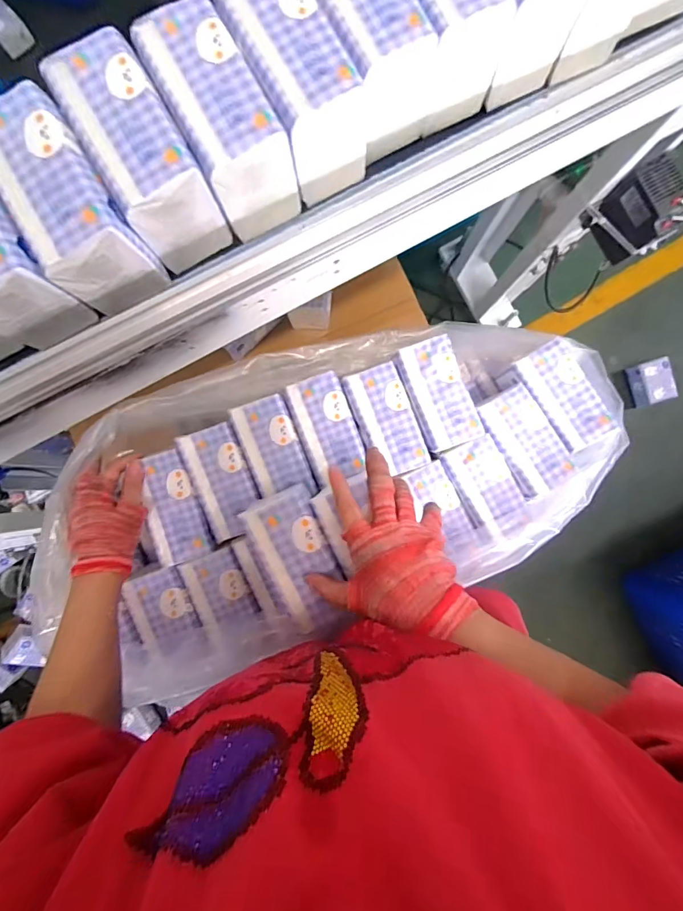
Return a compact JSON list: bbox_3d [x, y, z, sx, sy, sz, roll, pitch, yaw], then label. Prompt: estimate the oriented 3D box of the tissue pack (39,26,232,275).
[{"bbox_3d":[-0.147,-0.219,0.316,0.063,0.081,0.129,-31,89,-3],"label":"tissue pack"}]

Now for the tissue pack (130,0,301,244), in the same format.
[{"bbox_3d":[-0.090,-0.249,0.321,0.063,0.086,0.125,-30,89,-3],"label":"tissue pack"}]

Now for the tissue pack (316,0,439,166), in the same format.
[{"bbox_3d":[0.016,-0.315,0.321,0.065,0.079,0.130,-30,89,-3],"label":"tissue pack"}]

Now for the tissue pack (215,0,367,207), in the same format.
[{"bbox_3d":[-0.036,-0.284,0.322,0.062,0.085,0.119,-29,89,-3],"label":"tissue pack"}]

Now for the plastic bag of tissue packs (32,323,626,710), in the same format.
[{"bbox_3d":[0.008,0.019,0.484,0.582,0.098,0.294,-20,88,-3],"label":"plastic bag of tissue packs"}]

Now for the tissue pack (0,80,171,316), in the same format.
[{"bbox_3d":[-0.200,-0.182,0.309,0.066,0.076,0.122,-31,89,-3],"label":"tissue pack"}]

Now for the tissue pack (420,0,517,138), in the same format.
[{"bbox_3d":[0.069,-0.347,0.326,0.061,0.085,0.120,-29,89,-3],"label":"tissue pack"}]

